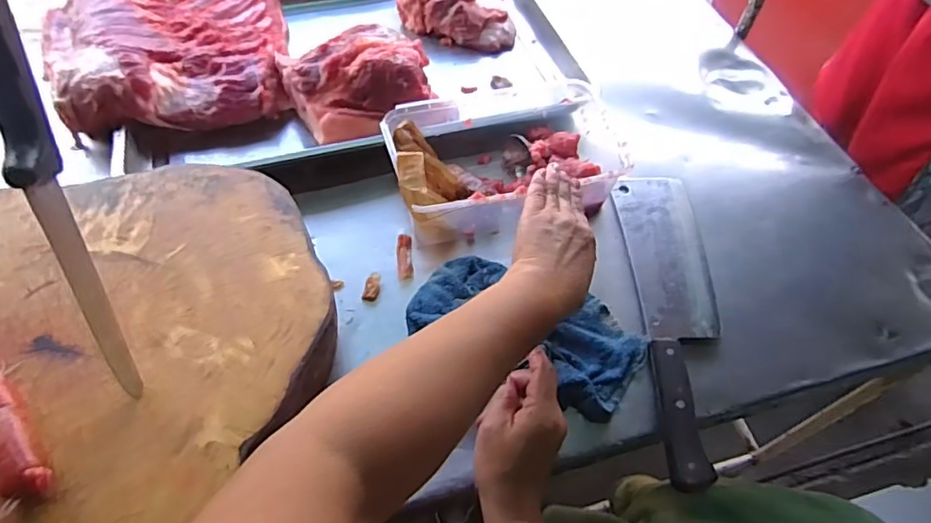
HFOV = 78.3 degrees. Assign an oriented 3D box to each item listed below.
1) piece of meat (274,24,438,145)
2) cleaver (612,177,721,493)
[{"bbox_3d":[-0.139,-0.228,0.709,0.175,0.079,0.162,-9,58,-11],"label":"piece of meat"},{"bbox_3d":[0.224,0.044,0.592,0.090,0.029,0.360,2,56,-3],"label":"cleaver"}]

